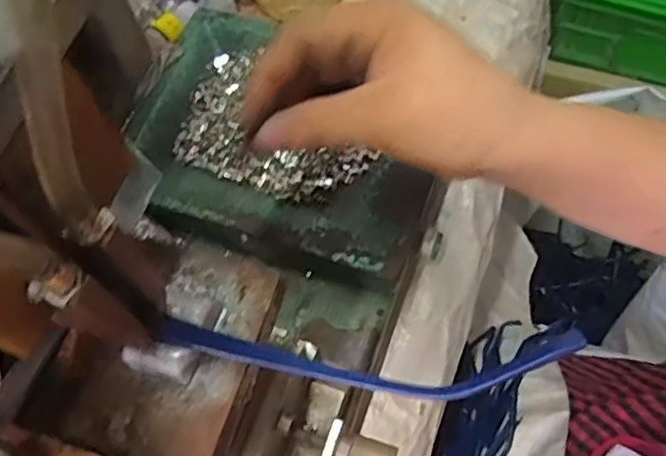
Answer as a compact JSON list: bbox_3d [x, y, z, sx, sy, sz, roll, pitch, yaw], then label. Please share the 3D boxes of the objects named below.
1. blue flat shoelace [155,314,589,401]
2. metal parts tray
[{"bbox_3d":[0.004,0.040,0.207,0.139,0.006,0.022,0,64,21],"label":"blue flat shoelace"},{"bbox_3d":[-0.030,-0.063,0.438,0.200,0.030,0.172,17,67,10],"label":"metal parts tray"}]

